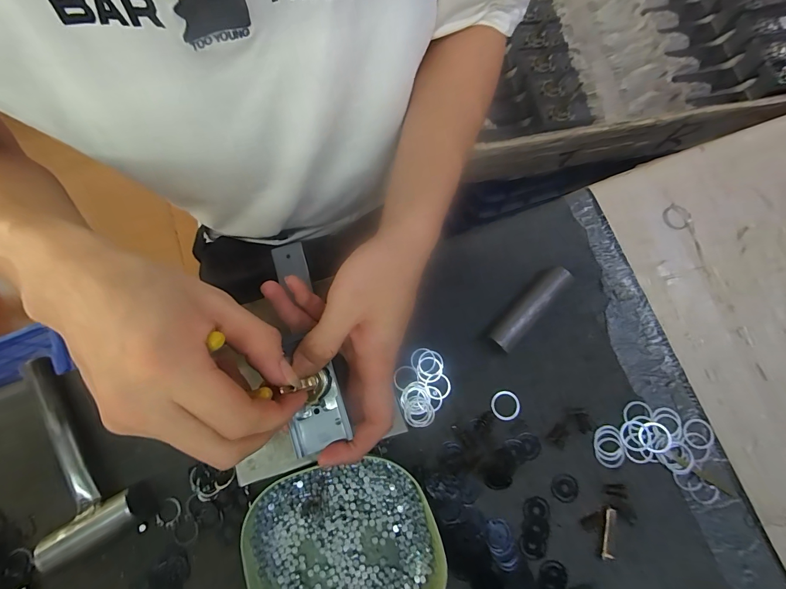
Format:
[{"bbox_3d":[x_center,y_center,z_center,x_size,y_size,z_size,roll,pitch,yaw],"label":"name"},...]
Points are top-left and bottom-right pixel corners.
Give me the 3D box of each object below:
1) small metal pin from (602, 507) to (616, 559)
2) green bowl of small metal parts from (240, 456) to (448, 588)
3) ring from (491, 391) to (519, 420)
[{"bbox_3d":[0.181,0.200,0.300,0.007,0.006,0.040,11,79,3],"label":"small metal pin"},{"bbox_3d":[-0.038,0.209,0.292,0.146,0.027,0.133,-18,79,-3],"label":"green bowl of small metal parts"},{"bbox_3d":[0.102,0.101,0.324,0.025,0.004,0.026,0,79,1],"label":"ring"}]

